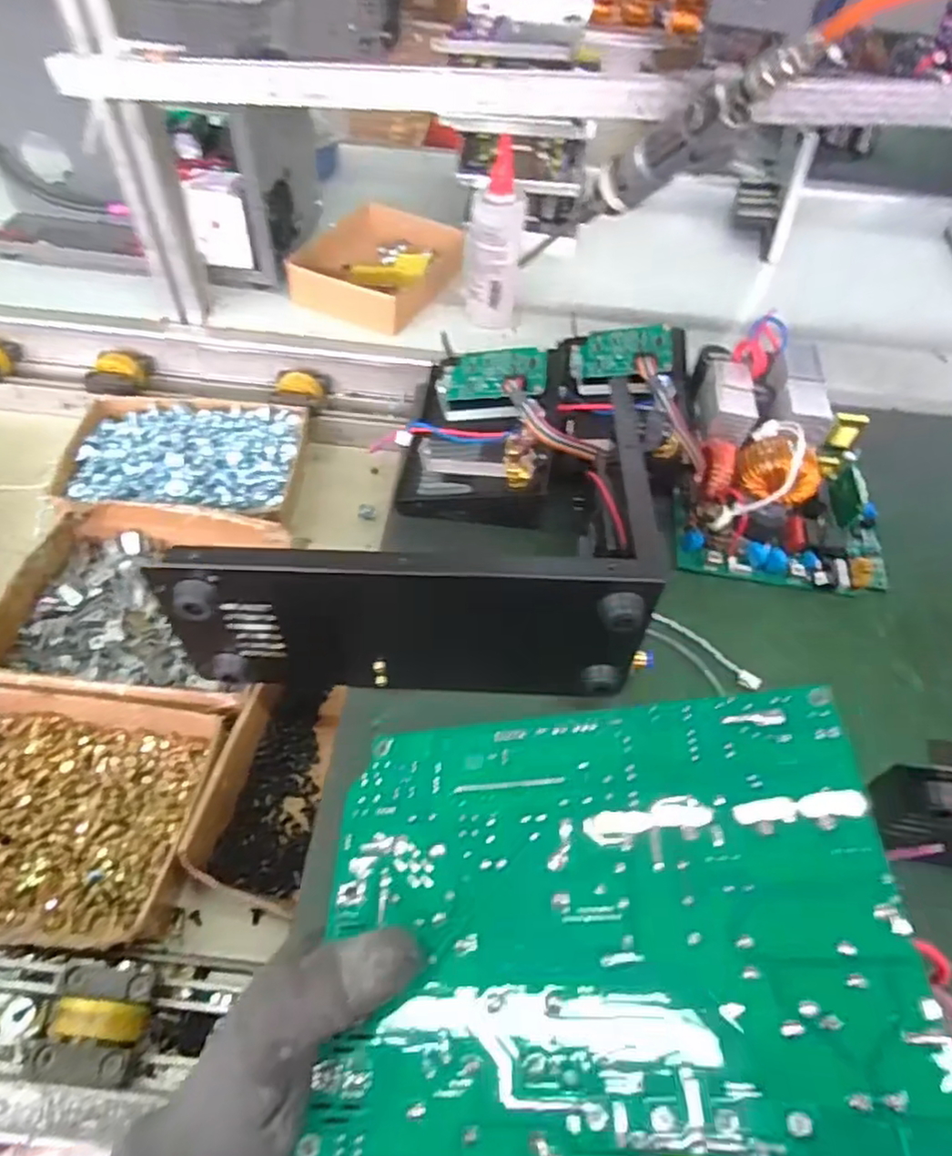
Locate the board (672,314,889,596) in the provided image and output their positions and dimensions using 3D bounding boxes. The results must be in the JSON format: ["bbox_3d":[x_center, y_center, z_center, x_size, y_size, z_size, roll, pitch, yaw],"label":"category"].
[{"bbox_3d":[0.267,-0.103,0.565,0.171,0.086,0.225,14,54,6],"label":"board"}]

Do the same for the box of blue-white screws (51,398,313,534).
[{"bbox_3d":[-0.284,-0.108,0.655,0.215,0.049,0.151,2,54,-3],"label":"box of blue-white screws"}]

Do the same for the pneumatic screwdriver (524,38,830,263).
[{"bbox_3d":[0.125,-0.316,0.527,0.031,0.317,0.044,-30,106,-23],"label":"pneumatic screwdriver"}]

